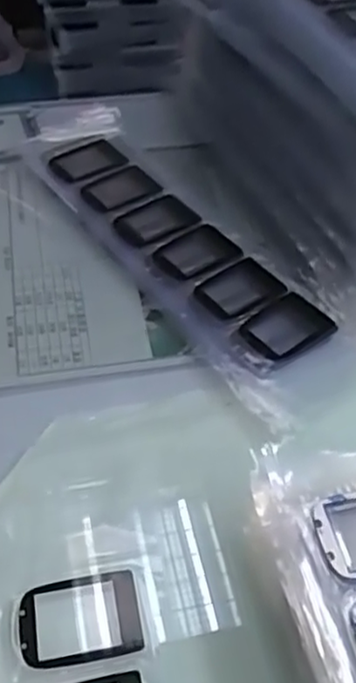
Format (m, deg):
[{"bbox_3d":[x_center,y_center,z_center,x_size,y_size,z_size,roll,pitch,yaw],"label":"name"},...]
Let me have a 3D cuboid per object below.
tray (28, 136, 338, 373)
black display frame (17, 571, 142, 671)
[{"bbox_3d":[-0.006,-0.071,0.452,0.062,0.012,0.246,-29,55,-24],"label":"tray"},{"bbox_3d":[-0.042,0.121,0.296,0.051,0.005,0.036,-10,49,-10],"label":"black display frame"}]

